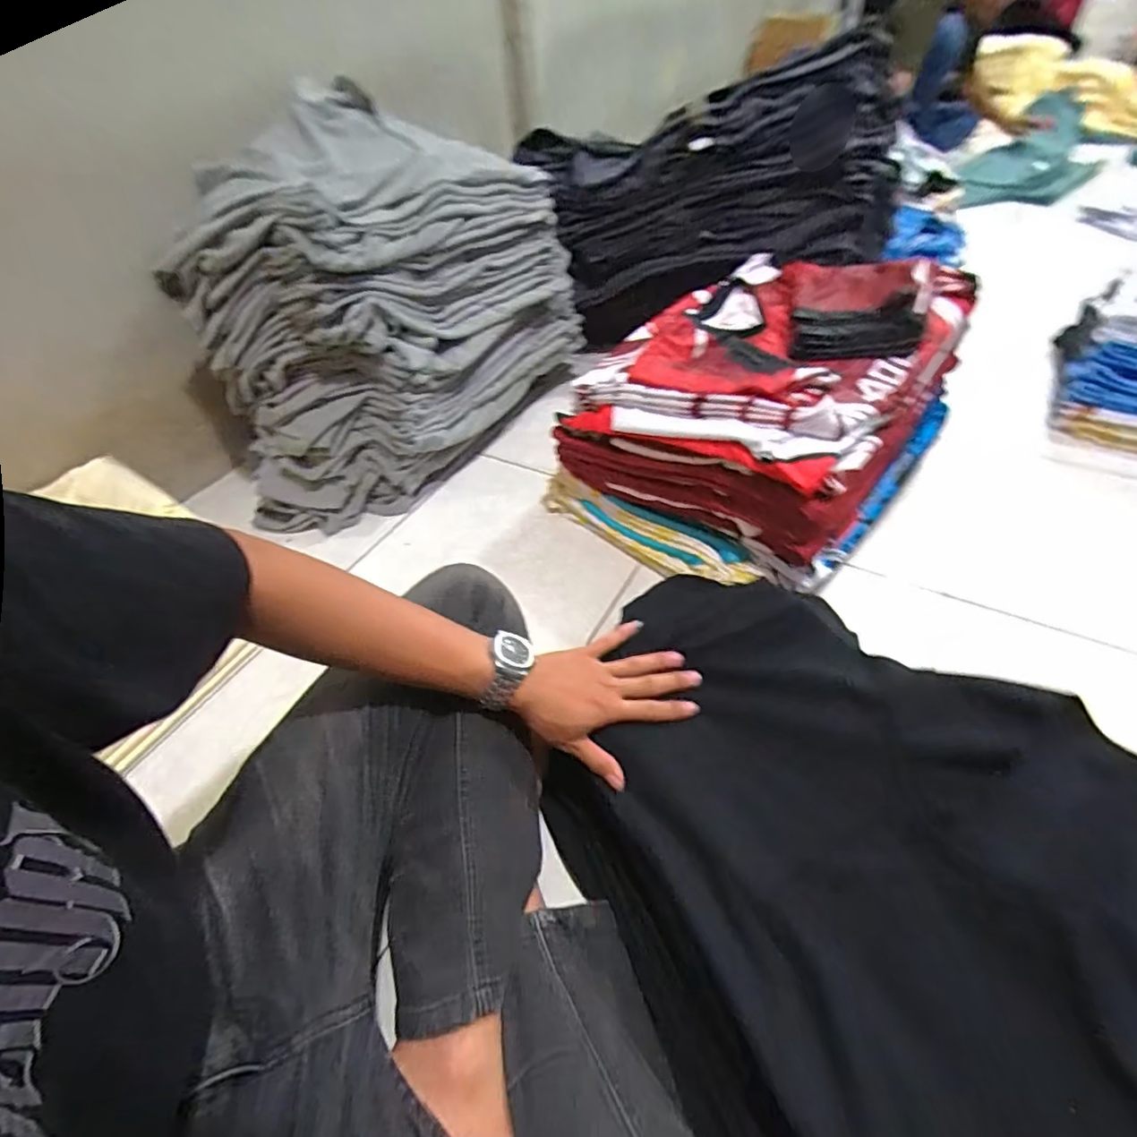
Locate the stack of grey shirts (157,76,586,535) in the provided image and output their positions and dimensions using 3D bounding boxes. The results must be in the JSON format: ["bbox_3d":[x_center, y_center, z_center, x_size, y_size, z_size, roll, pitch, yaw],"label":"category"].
[{"bbox_3d":[-0.265,-0.410,0.985,0.254,0.507,0.627,22,51,24],"label":"stack of grey shirts"}]

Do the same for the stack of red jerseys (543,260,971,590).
[{"bbox_3d":[0.290,-0.244,0.909,0.425,0.287,0.503,31,55,30],"label":"stack of red jerseys"}]

